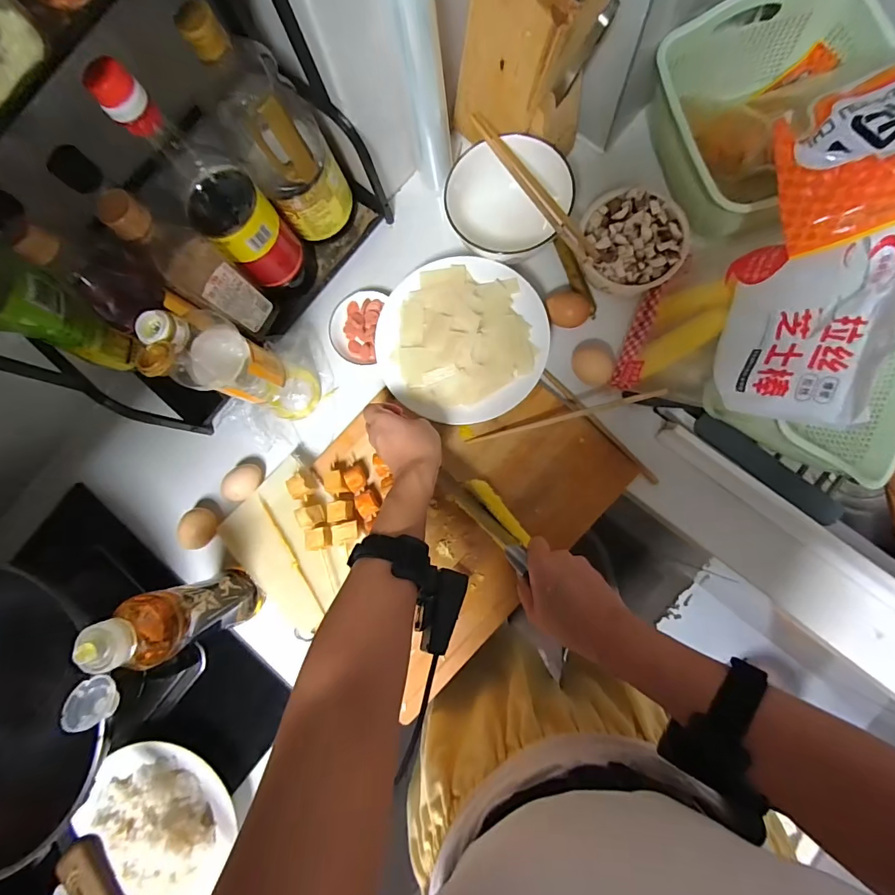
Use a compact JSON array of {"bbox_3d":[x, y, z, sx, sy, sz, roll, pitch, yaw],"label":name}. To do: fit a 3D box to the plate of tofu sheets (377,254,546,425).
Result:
[{"bbox_3d":[0.017,-0.130,0.538,0.199,0.049,0.196,-1,83,5],"label":"plate of tofu sheets"}]

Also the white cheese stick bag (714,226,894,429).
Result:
[{"bbox_3d":[0.332,-0.126,0.397,0.139,0.041,0.205,21,84,43],"label":"white cheese stick bag"}]

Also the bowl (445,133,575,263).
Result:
[{"bbox_3d":[0.078,-0.306,0.547,0.154,0.066,0.126,-28,81,2],"label":"bowl"}]

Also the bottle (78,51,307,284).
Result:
[{"bbox_3d":[-0.229,-0.254,0.441,0.071,0.247,0.066,-1,83,5],"label":"bottle"}]

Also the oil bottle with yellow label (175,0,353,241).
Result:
[{"bbox_3d":[-0.176,-0.330,0.463,0.085,0.229,0.075,-25,81,2],"label":"oil bottle with yellow label"}]

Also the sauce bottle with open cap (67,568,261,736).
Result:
[{"bbox_3d":[-0.275,0.187,0.451,0.055,0.204,0.086,-13,82,4],"label":"sauce bottle with open cap"}]

